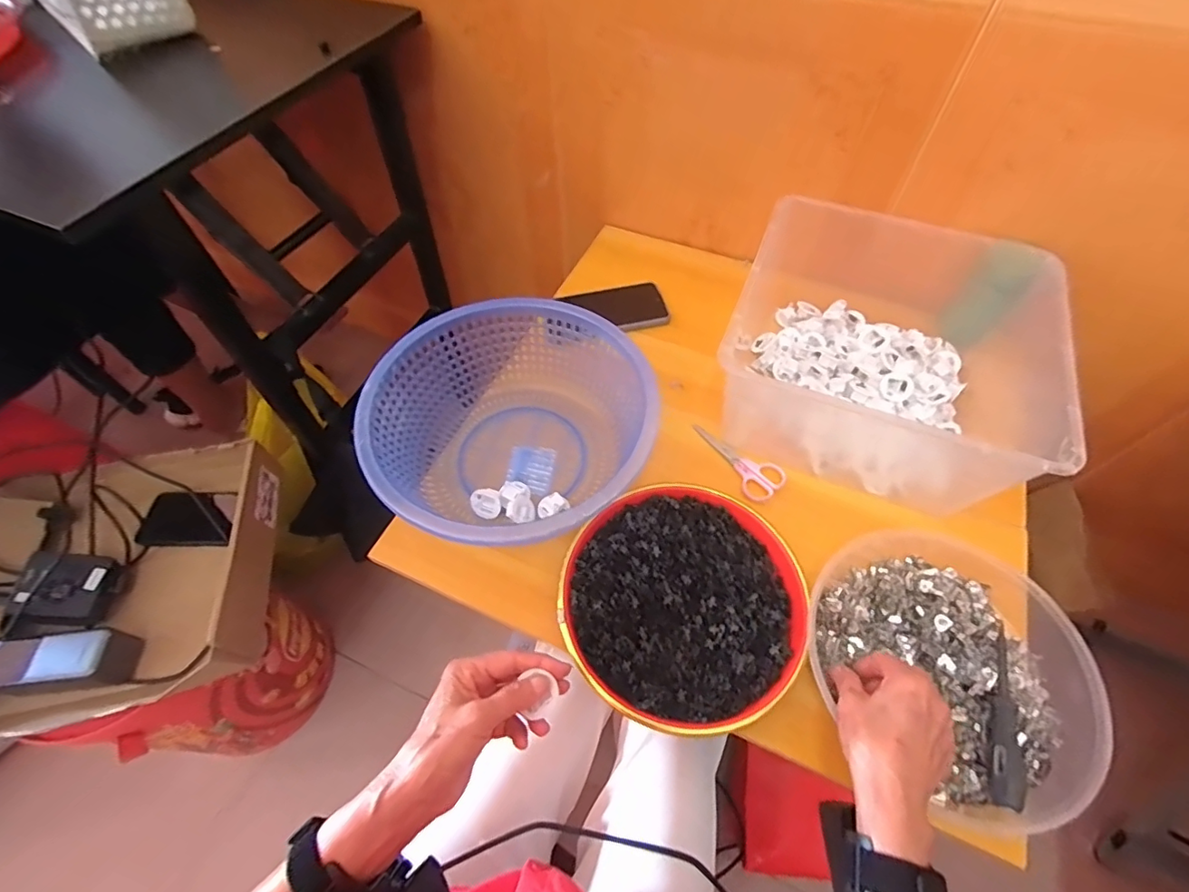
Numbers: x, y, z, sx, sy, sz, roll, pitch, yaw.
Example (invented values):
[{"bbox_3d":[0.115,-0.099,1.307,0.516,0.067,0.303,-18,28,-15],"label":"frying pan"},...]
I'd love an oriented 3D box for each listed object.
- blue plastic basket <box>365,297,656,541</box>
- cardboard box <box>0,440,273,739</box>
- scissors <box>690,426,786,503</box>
[{"bbox_3d":[-0.075,-0.018,0.550,0.273,0.121,0.255,-1,58,1],"label":"blue plastic basket"},{"bbox_3d":[-0.568,0.157,0.623,0.328,0.107,0.308,-11,58,-5],"label":"cardboard box"},{"bbox_3d":[0.158,0.010,0.577,0.047,0.007,0.115,-30,62,-16],"label":"scissors"}]

